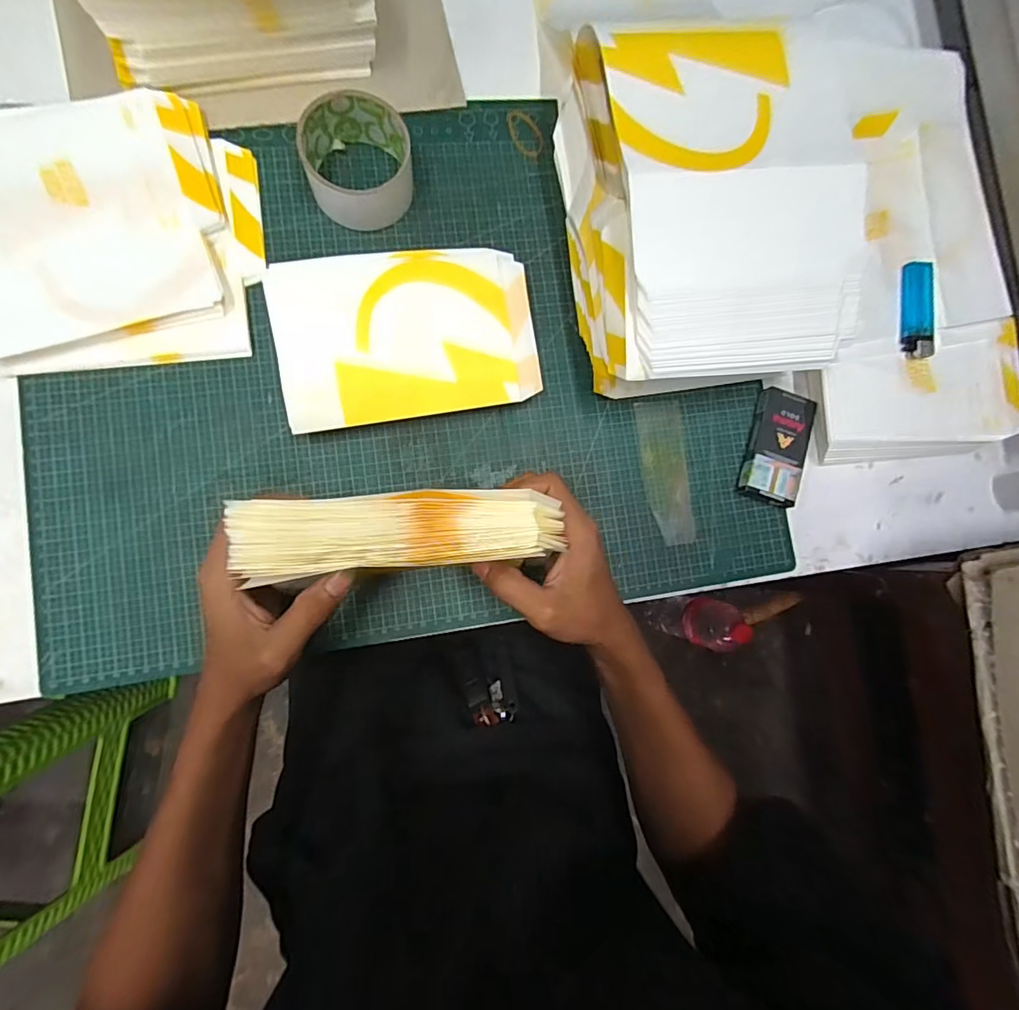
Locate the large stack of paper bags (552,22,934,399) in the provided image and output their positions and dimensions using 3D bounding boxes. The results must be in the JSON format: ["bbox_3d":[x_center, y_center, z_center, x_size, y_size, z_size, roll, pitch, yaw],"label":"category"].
[{"bbox_3d":[0.148,-0.219,0.395,0.191,0.110,0.245,-9,86,-8],"label":"large stack of paper bags"}]

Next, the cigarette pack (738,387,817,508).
[{"bbox_3d":[0.231,-0.050,0.439,0.047,0.019,0.096,18,83,-6],"label":"cigarette pack"}]

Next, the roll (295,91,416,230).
[{"bbox_3d":[-0.117,-0.268,0.398,0.078,0.043,0.082,1,85,-8],"label":"roll"}]

